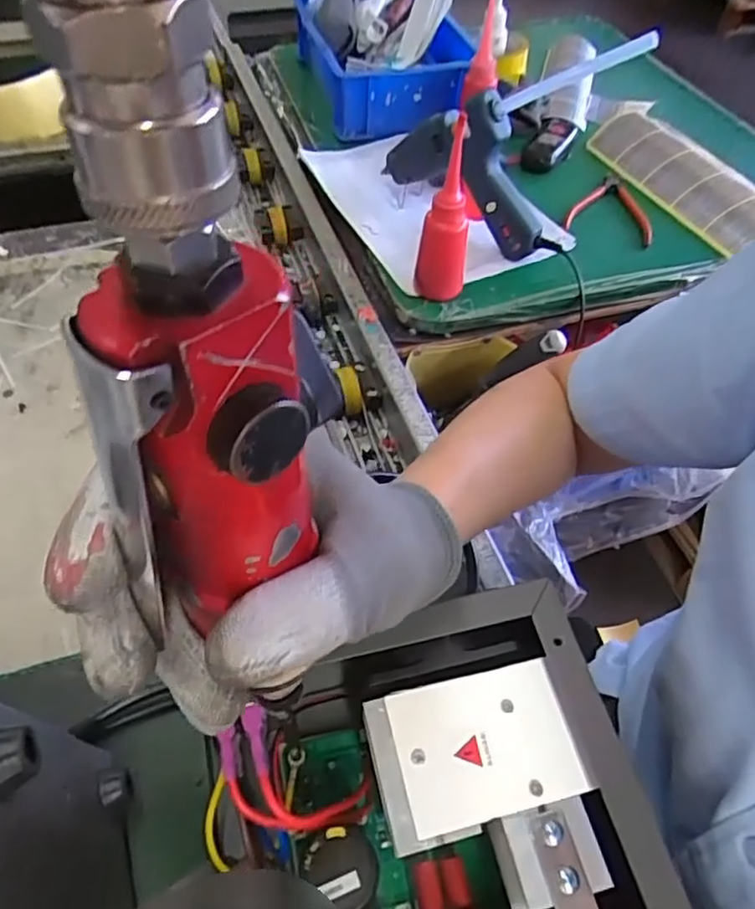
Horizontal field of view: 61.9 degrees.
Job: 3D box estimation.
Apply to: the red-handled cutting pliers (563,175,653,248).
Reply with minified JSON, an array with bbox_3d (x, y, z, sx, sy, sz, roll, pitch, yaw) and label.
[{"bbox_3d":[0.270,-0.288,0.730,0.098,0.007,0.128,12,54,8],"label":"red-handled cutting pliers"}]

